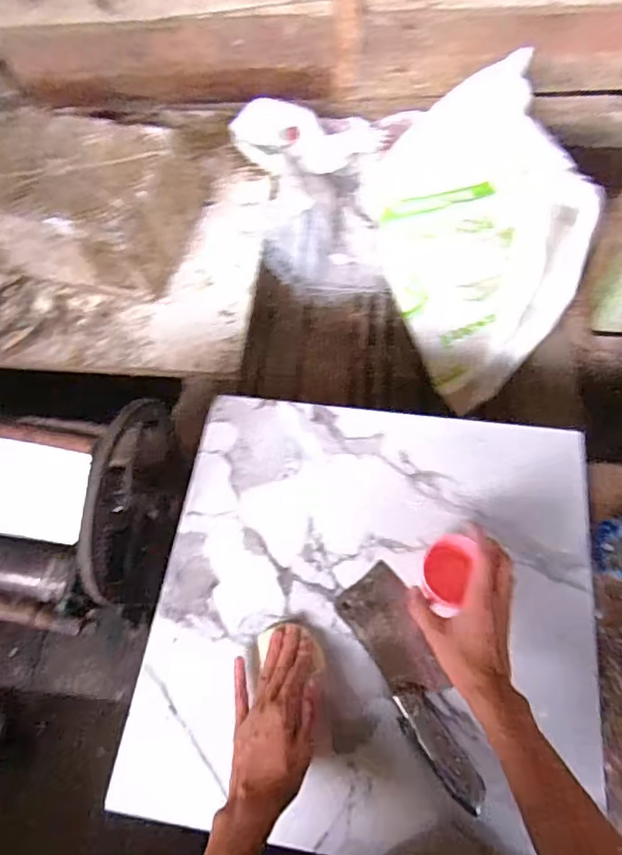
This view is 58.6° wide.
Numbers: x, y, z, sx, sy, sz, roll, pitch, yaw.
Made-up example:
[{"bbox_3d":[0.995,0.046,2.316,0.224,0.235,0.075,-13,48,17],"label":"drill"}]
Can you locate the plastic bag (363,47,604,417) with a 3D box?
[{"bbox_3d":[0.328,-0.441,1.139,0.420,0.263,0.751,7,62,6],"label":"plastic bag"}]

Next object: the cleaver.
[{"bbox_3d":[0.113,0.271,0.600,0.073,0.016,0.242,-25,64,-12],"label":"cleaver"}]

